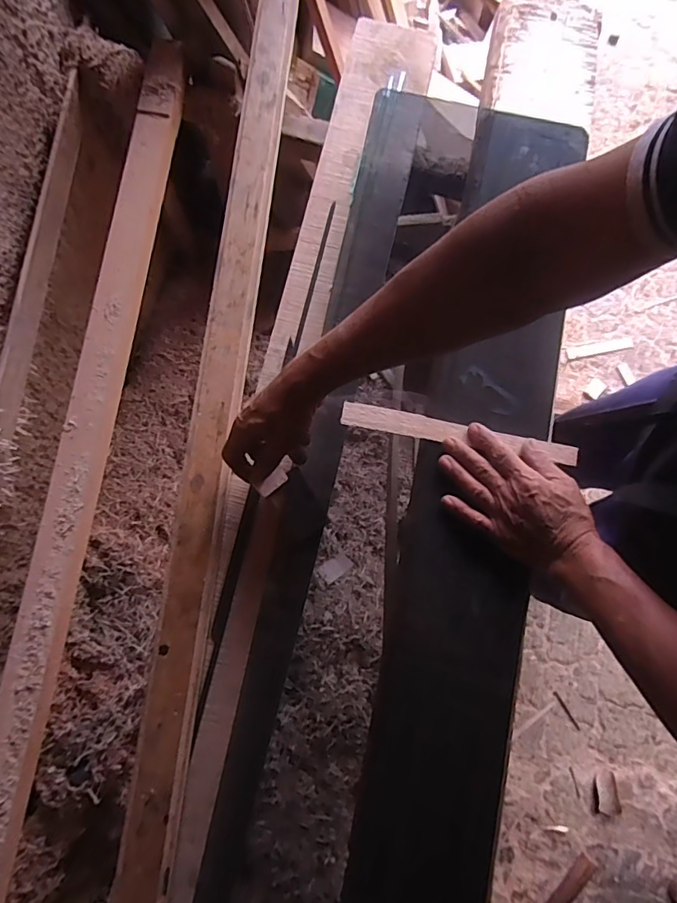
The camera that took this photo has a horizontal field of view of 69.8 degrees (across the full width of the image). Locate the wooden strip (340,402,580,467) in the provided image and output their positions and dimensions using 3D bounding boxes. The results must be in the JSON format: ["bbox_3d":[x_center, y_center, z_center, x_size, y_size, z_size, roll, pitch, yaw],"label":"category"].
[{"bbox_3d":[0.136,-0.021,0.549,0.266,0.005,0.026,10,79,0],"label":"wooden strip"}]

